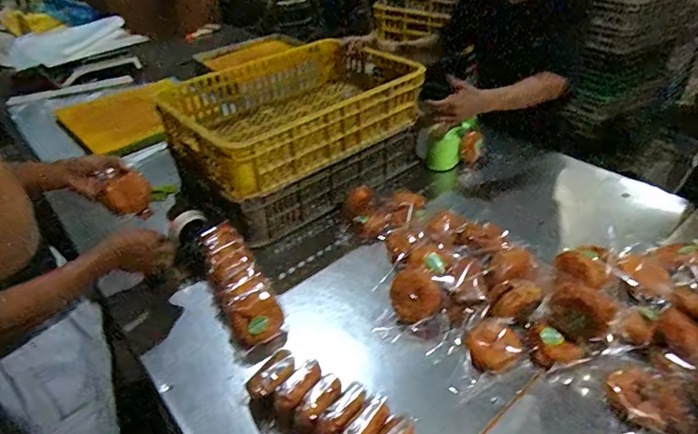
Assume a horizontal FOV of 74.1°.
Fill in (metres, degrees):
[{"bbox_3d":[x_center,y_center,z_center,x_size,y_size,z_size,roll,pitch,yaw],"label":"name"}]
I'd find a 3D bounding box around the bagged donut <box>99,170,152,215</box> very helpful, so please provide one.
[{"bbox_3d":[-0.481,-0.050,1.008,0.030,0.092,0.104,16,40,22],"label":"bagged donut"}]

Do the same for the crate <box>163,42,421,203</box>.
[{"bbox_3d":[-0.157,-0.297,1.274,0.618,0.167,0.475,-23,42,-27],"label":"crate"}]

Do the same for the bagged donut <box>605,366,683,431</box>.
[{"bbox_3d":[0.455,0.281,0.719,0.075,0.050,0.112,-11,39,-6],"label":"bagged donut"}]

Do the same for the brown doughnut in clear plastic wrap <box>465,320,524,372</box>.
[{"bbox_3d":[0.257,0.231,0.815,0.087,0.050,0.075,-5,38,1],"label":"brown doughnut in clear plastic wrap"}]

